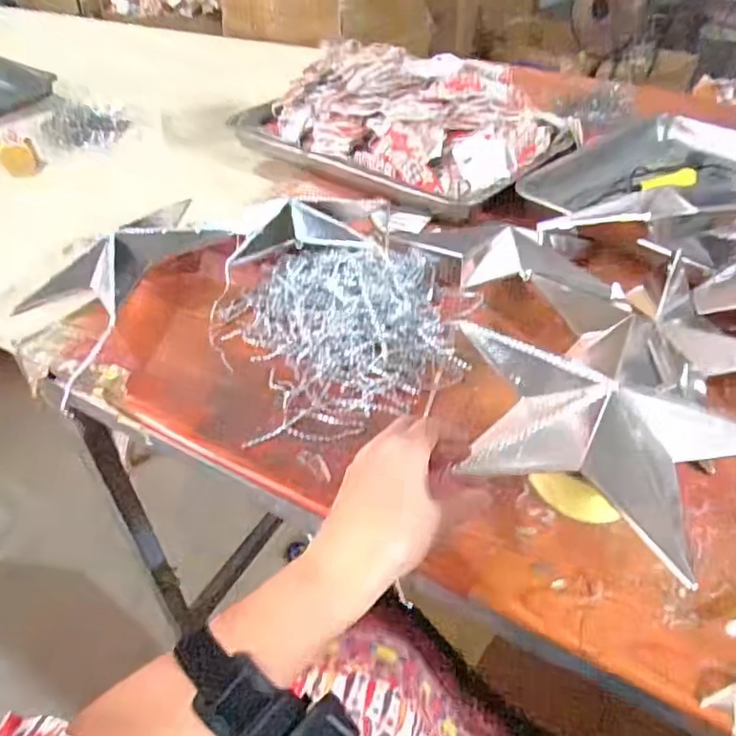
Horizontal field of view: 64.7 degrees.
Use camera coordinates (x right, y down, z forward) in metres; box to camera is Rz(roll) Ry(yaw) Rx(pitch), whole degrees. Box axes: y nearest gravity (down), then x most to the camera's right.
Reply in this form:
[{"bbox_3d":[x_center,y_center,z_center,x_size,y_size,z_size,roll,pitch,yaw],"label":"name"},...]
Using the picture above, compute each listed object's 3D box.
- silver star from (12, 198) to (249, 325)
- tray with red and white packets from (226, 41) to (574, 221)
[{"bbox_3d":[-0.265,-0.132,0.677,0.106,0.044,0.242,19,46,20],"label":"silver star"},{"bbox_3d":[0.065,-0.425,0.915,0.458,0.116,0.355,32,52,30],"label":"tray with red and white packets"}]

